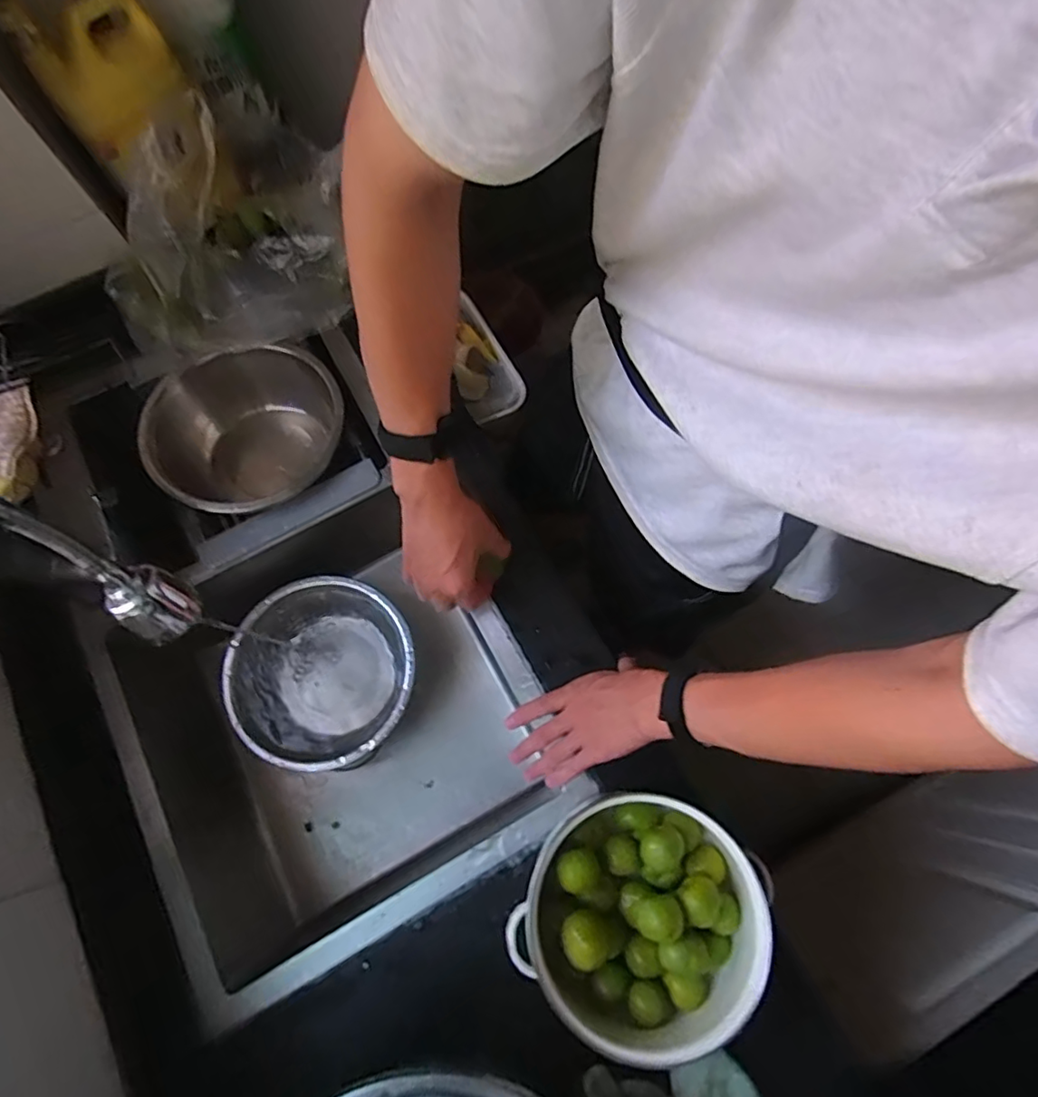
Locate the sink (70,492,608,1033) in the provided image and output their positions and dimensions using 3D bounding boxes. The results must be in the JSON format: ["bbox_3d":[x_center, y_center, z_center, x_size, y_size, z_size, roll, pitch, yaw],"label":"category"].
[{"bbox_3d":[-0.201,0.209,0.712,0.364,0.222,0.421,-30,74,-8],"label":"sink"}]

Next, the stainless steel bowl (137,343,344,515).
[{"bbox_3d":[-0.333,-0.137,0.732,0.214,0.134,0.224,0,72,1],"label":"stainless steel bowl"}]

